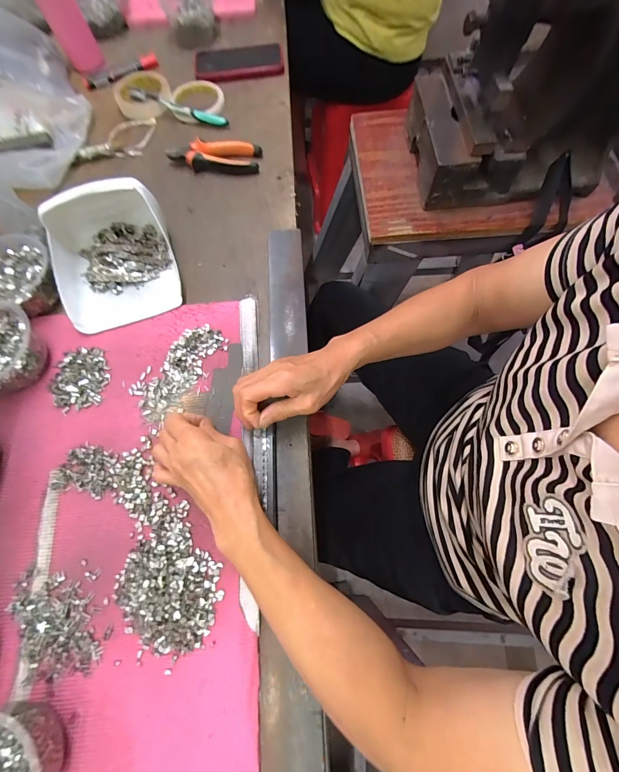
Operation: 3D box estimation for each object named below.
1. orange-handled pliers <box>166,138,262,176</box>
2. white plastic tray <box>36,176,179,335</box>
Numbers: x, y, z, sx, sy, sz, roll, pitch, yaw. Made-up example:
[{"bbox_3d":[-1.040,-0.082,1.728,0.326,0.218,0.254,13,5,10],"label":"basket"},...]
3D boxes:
[{"bbox_3d":[-0.160,-0.379,0.539,0.152,0.026,0.052,1,71,3],"label":"orange-handled pliers"},{"bbox_3d":[-0.266,-0.179,0.435,0.153,0.080,0.174,-18,71,-4],"label":"white plastic tray"}]

